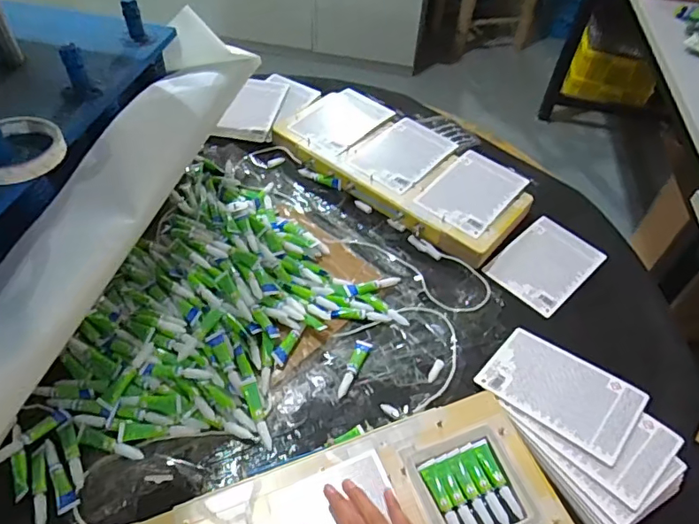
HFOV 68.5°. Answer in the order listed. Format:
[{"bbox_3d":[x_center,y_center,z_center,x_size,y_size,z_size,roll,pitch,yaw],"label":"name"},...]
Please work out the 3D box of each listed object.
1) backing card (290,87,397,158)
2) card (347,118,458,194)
[{"bbox_3d":[-0.012,-0.258,0.925,0.120,0.008,0.182,32,52,17],"label":"backing card"},{"bbox_3d":[0.092,-0.184,0.863,0.120,0.008,0.172,33,56,22],"label":"card"}]

